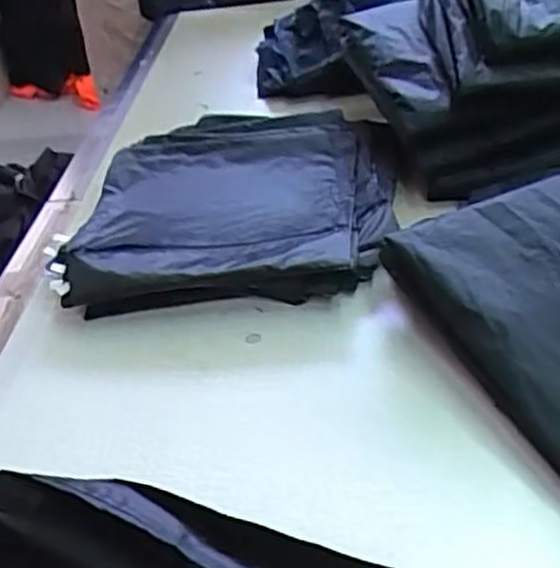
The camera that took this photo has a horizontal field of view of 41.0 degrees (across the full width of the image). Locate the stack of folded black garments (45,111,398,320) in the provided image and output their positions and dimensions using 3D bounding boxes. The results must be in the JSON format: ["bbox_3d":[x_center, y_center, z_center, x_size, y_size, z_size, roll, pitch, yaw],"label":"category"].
[{"bbox_3d":[-0.047,-0.102,0.850,0.347,0.044,0.391,-1,35,9],"label":"stack of folded black garments"}]

